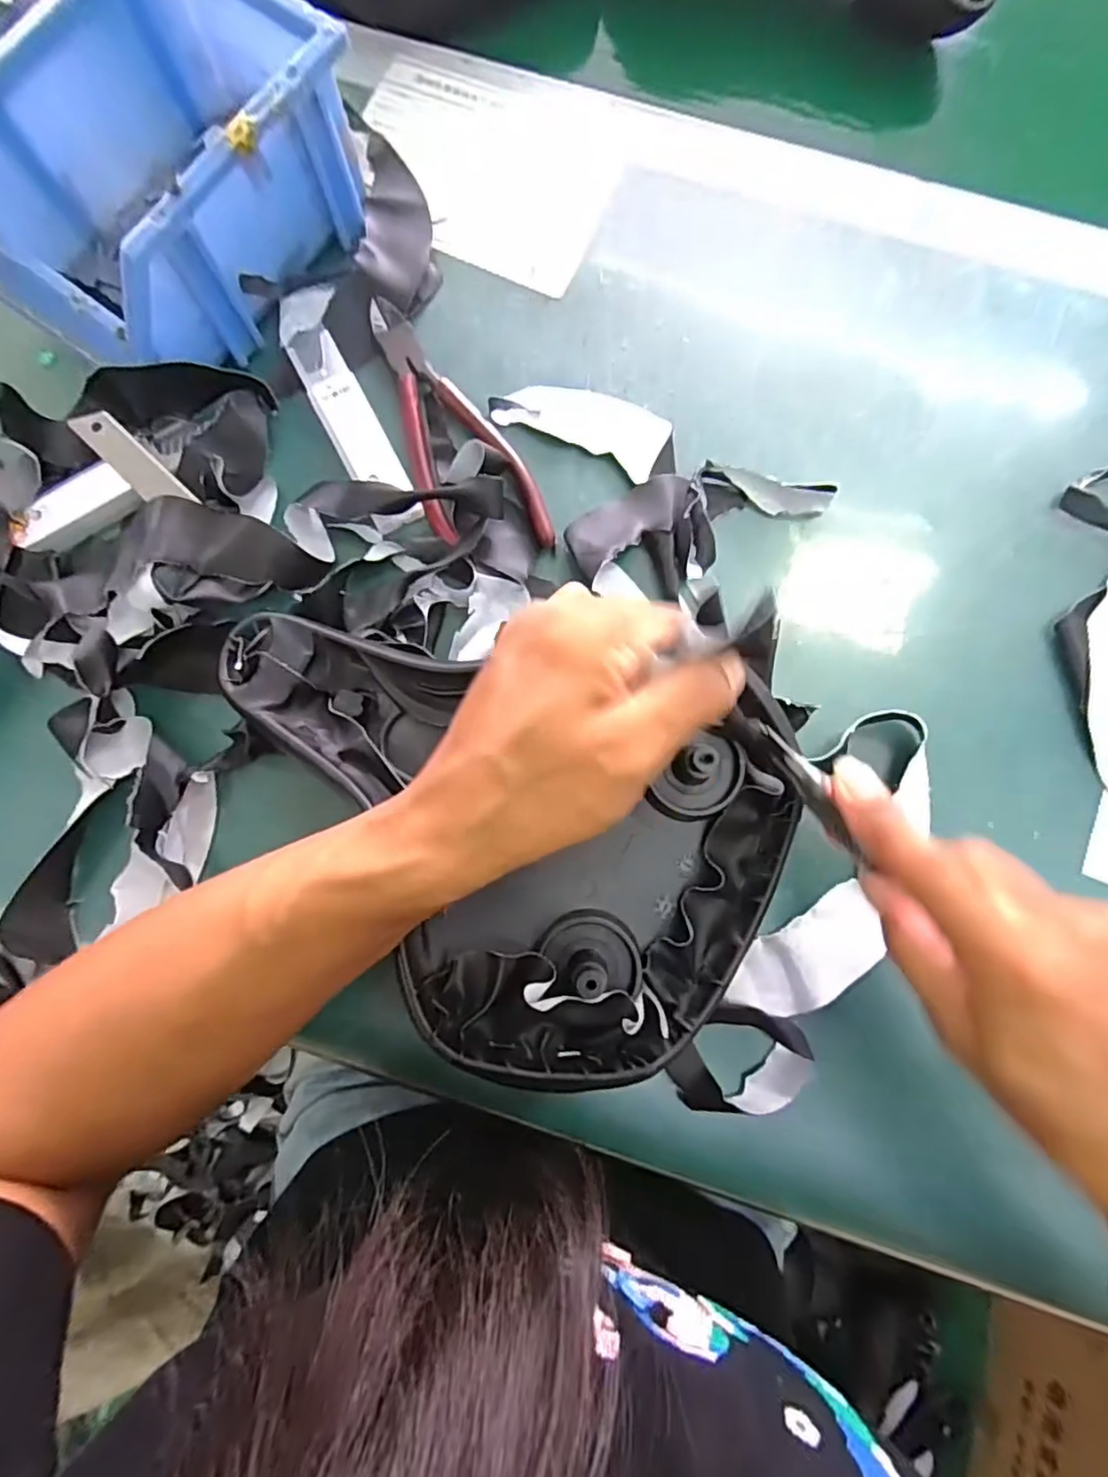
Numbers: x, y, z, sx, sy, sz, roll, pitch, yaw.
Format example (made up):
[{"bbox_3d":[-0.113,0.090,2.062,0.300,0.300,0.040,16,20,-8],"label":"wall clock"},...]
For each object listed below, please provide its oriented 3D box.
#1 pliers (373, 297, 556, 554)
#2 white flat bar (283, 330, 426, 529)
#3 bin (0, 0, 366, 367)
[{"bbox_3d":[-0.055,-0.159,0.323,0.054,0.010,0.157,-23,81,-4],"label":"pliers"},{"bbox_3d":[-0.102,-0.158,0.316,0.026,0.009,0.111,-27,82,-5],"label":"white flat bar"},{"bbox_3d":[-0.184,-0.270,0.303,0.118,0.077,0.180,38,82,6],"label":"bin"}]

